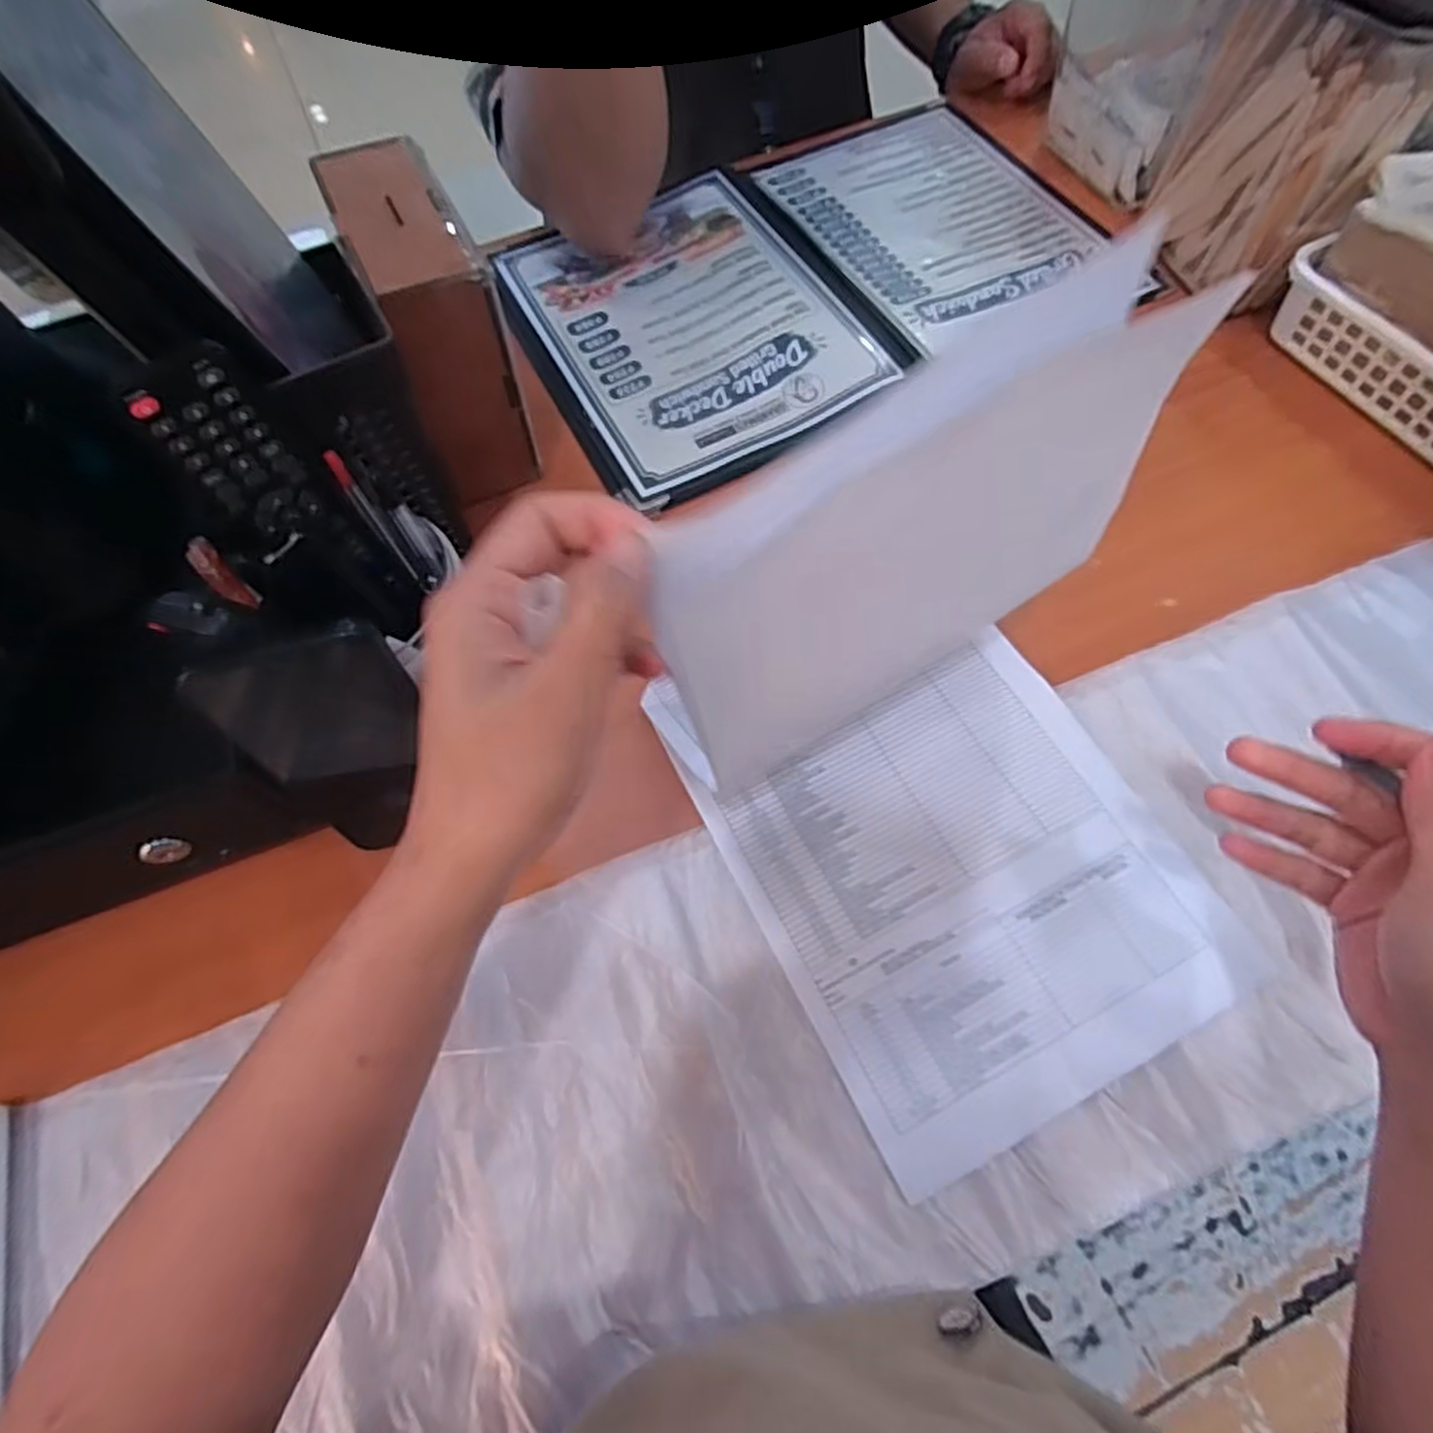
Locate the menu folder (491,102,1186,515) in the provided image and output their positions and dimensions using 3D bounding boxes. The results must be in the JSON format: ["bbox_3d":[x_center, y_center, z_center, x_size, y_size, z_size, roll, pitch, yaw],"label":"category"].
[{"bbox_3d":[0.078,-0.361,0.616,0.466,0.022,0.319,-27,66,-10],"label":"menu folder"}]

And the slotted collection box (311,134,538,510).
[{"bbox_3d":[-0.174,-0.245,0.490,0.061,0.150,0.150,-24,65,-8],"label":"slotted collection box"}]

